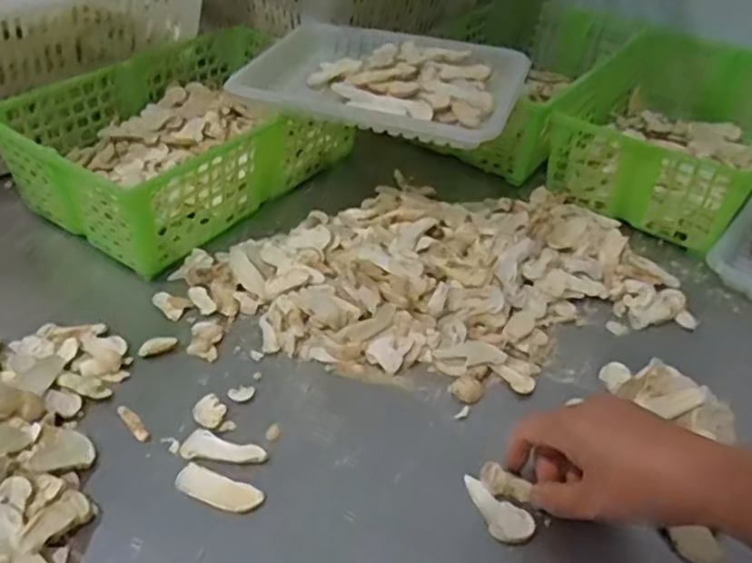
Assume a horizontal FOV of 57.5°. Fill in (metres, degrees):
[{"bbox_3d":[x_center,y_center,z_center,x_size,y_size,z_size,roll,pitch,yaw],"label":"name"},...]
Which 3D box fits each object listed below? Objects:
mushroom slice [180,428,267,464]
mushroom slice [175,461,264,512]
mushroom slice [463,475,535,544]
[{"bbox_3d":[-0.106,0.117,0.479,0.058,0.004,0.022,10,41,8],"label":"mushroom slice"},{"bbox_3d":[-0.105,0.137,0.454,0.059,0.004,0.022,17,43,15],"label":"mushroom slice"},{"bbox_3d":[0.077,0.151,0.452,0.054,0.004,0.026,28,47,26],"label":"mushroom slice"}]

